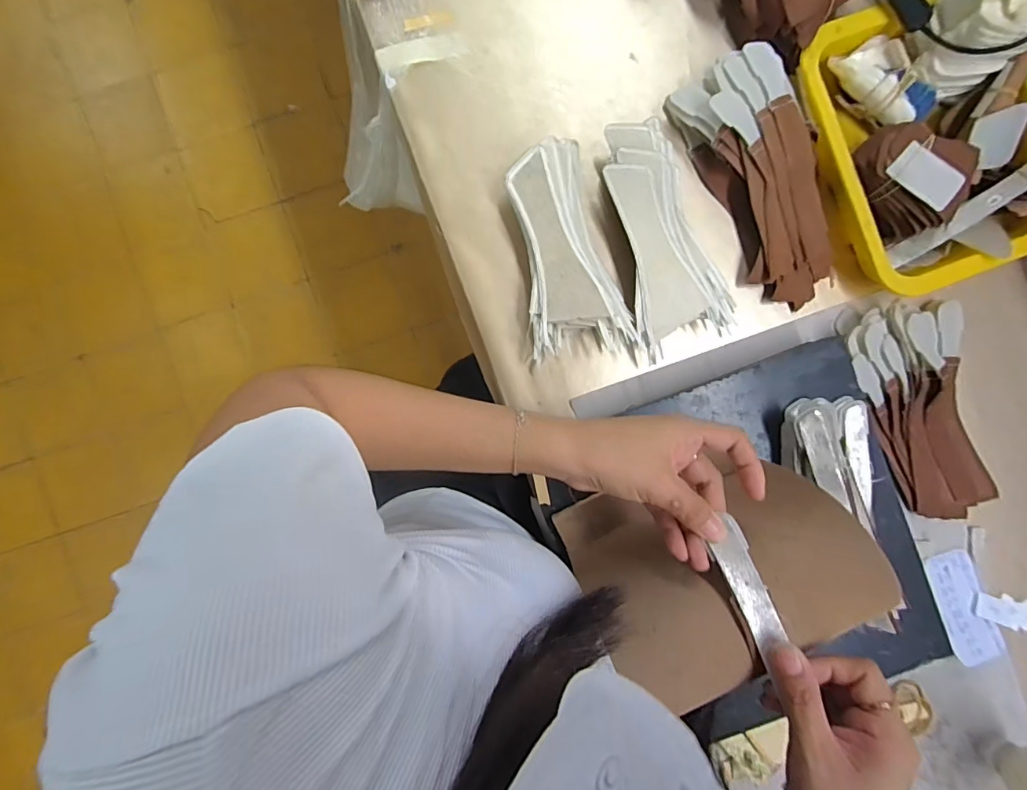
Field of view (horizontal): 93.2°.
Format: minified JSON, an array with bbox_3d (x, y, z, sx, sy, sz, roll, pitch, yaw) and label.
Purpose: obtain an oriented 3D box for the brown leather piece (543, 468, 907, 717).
[{"bbox_3d":[0.138,0.120,0.361,0.175,0.133,0.097,-23,95,-4],"label":"brown leather piece"}]

